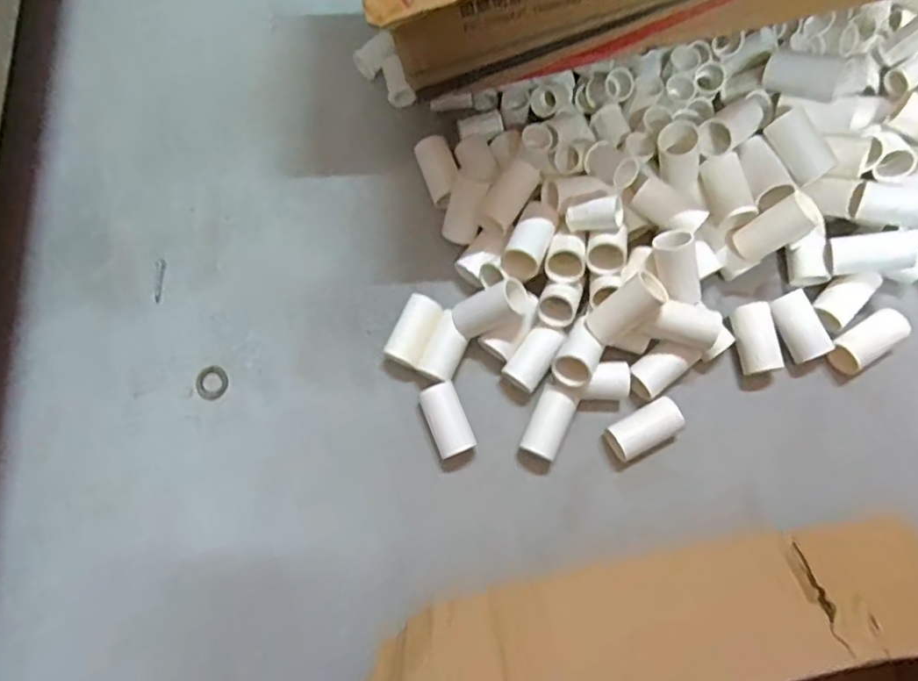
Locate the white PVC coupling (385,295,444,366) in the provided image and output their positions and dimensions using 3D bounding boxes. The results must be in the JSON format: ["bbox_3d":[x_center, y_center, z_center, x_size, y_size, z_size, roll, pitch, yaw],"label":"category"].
[{"bbox_3d":[-0.035,-0.007,0.464,0.029,0.031,0.054,27,80,5],"label":"white PVC coupling"}]

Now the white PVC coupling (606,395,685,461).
[{"bbox_3d":[0.142,0.068,0.448,0.055,0.032,0.029,-28,80,-6],"label":"white PVC coupling"}]

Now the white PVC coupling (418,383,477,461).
[{"bbox_3d":[-0.009,0.062,0.453,0.028,0.025,0.054,-22,79,-4],"label":"white PVC coupling"}]

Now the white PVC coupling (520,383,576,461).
[{"bbox_3d":[0.068,0.062,0.445,0.027,0.029,0.053,23,79,4],"label":"white PVC coupling"}]

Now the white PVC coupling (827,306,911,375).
[{"bbox_3d":[0.325,0.001,0.464,0.058,0.029,0.029,-33,81,-6],"label":"white PVC coupling"}]

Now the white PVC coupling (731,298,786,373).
[{"bbox_3d":[0.238,-0.001,0.467,0.030,0.025,0.054,-13,79,-3],"label":"white PVC coupling"}]

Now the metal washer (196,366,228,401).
[{"bbox_3d":[-0.200,0.035,0.470,0.024,0.004,0.028,-2,79,-1],"label":"metal washer"}]

